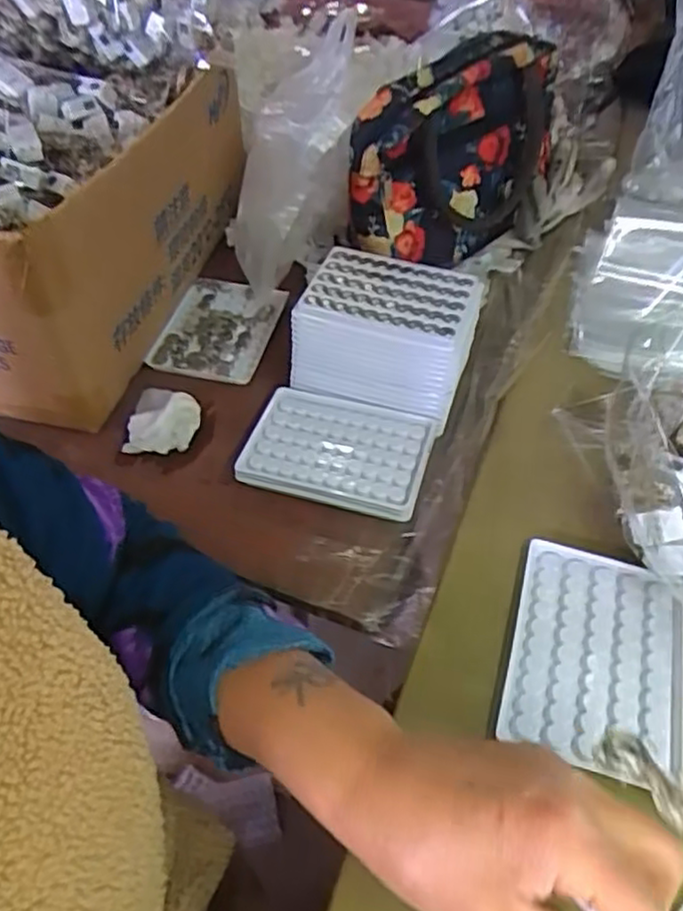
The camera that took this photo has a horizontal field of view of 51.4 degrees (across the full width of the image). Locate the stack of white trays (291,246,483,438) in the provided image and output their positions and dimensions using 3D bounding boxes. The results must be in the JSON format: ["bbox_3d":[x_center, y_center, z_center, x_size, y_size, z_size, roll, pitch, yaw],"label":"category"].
[{"bbox_3d":[0.035,-0.094,0.551,0.129,0.072,0.096,17,51,13],"label":"stack of white trays"}]

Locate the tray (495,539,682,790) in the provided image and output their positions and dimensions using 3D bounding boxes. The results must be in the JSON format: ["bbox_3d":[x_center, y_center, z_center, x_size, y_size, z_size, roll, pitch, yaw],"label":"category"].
[{"bbox_3d":[0.142,0.106,0.388,0.093,0.015,0.123,14,50,11],"label":"tray"}]

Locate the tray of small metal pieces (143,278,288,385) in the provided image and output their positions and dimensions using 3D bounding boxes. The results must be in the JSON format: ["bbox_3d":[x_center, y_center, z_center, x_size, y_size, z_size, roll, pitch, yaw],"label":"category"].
[{"bbox_3d":[-0.107,-0.114,0.626,0.090,0.008,0.119,11,50,7],"label":"tray of small metal pieces"}]

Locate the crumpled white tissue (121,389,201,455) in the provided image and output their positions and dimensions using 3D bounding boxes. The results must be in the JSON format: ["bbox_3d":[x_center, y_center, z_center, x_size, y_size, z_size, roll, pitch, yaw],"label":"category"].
[{"bbox_3d":[-0.135,-0.027,0.545,0.053,0.026,0.059,4,49,2],"label":"crumpled white tissue"}]

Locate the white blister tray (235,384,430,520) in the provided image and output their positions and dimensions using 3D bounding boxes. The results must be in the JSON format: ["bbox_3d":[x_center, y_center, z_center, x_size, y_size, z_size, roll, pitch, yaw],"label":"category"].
[{"bbox_3d":[-0.003,-0.002,0.531,0.131,0.022,0.095,13,50,10],"label":"white blister tray"}]

